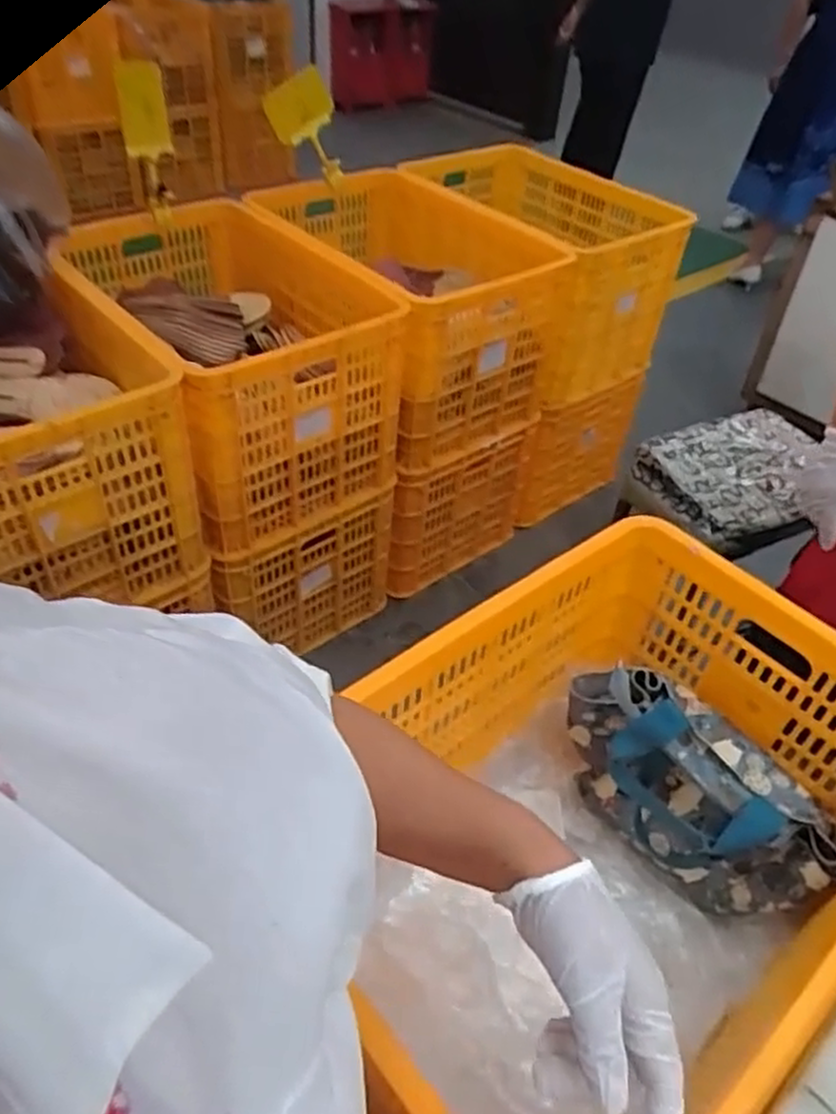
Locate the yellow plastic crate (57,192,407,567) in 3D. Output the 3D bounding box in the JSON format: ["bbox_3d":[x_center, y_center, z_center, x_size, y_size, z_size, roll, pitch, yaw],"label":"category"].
[{"bbox_3d":[-0.330,-0.378,1.435,0.442,0.369,0.682,-26,51,-27],"label":"yellow plastic crate"}]

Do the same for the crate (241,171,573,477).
[{"bbox_3d":[-0.057,-0.536,1.625,0.432,0.384,0.643,-30,52,-30],"label":"crate"}]

